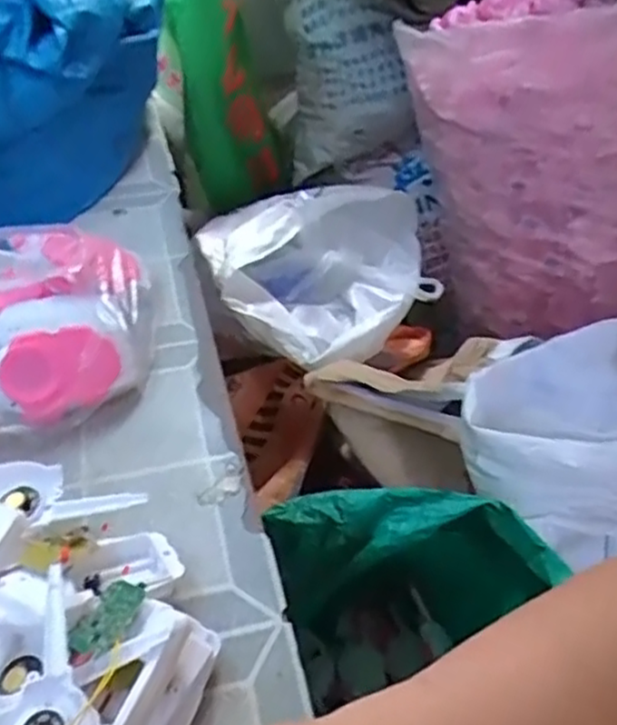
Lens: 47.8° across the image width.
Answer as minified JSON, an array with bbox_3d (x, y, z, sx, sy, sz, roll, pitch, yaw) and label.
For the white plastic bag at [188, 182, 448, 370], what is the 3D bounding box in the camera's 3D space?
[{"bbox_3d":[0.017,-0.153,1.120,0.374,0.143,0.331,-7,42,-7],"label":"white plastic bag"}]

